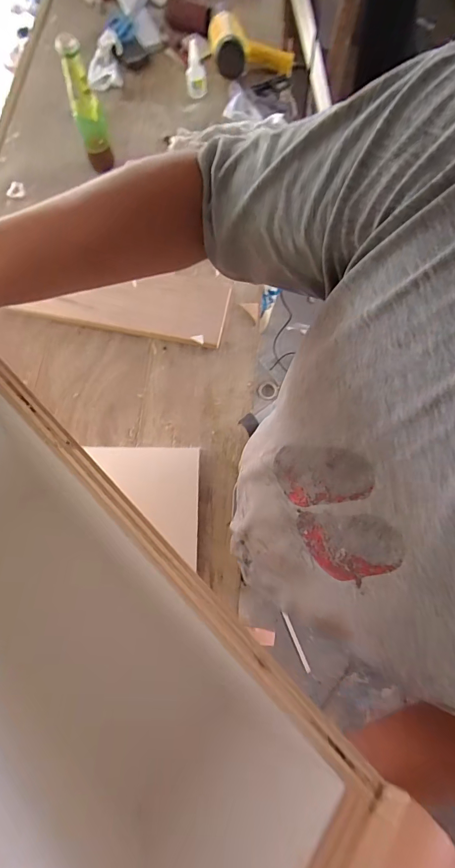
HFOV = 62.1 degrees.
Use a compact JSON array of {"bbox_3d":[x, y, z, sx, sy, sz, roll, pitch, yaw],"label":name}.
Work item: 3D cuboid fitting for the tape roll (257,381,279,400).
[{"bbox_3d":[0.129,-0.137,1.190,0.061,0.012,0.063,0,73,0],"label":"tape roll"}]

